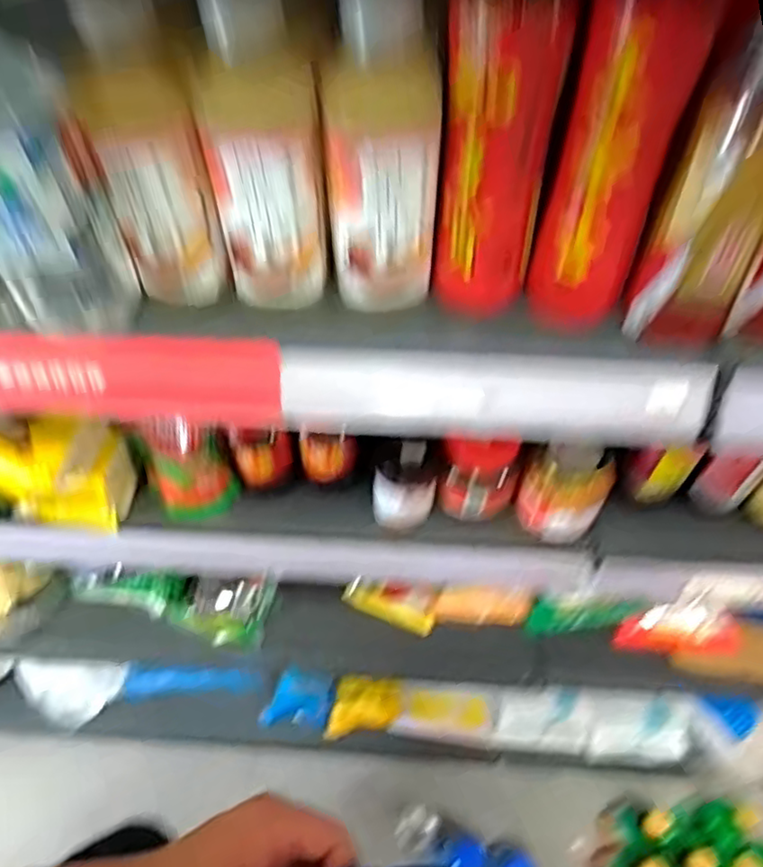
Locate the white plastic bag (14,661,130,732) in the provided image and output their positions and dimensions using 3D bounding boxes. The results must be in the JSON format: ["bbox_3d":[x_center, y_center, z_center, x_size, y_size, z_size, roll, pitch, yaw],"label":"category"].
[{"bbox_3d":[-0.482,0.410,1.031,0.187,0.139,0.070,2,55,0],"label":"white plastic bag"}]

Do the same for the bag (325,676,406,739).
[{"bbox_3d":[-0.028,0.427,1.046,0.124,0.117,0.065,-5,56,-4],"label":"bag"}]

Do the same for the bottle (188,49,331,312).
[{"bbox_3d":[-0.069,-0.150,0.395,0.066,0.150,0.059,-6,56,-5],"label":"bottle"}]

